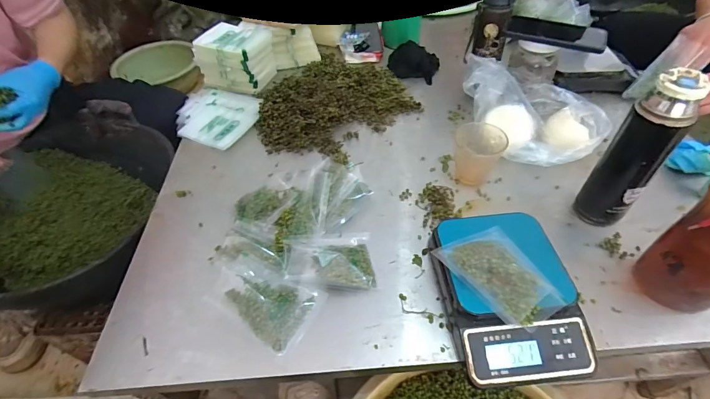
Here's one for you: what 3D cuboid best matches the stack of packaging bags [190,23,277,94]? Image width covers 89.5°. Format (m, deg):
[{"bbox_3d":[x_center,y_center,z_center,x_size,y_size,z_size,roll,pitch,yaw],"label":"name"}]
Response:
[{"bbox_3d":[-0.267,-0.336,0.839,0.146,0.106,0.132,10,48,14],"label":"stack of packaging bags"}]

